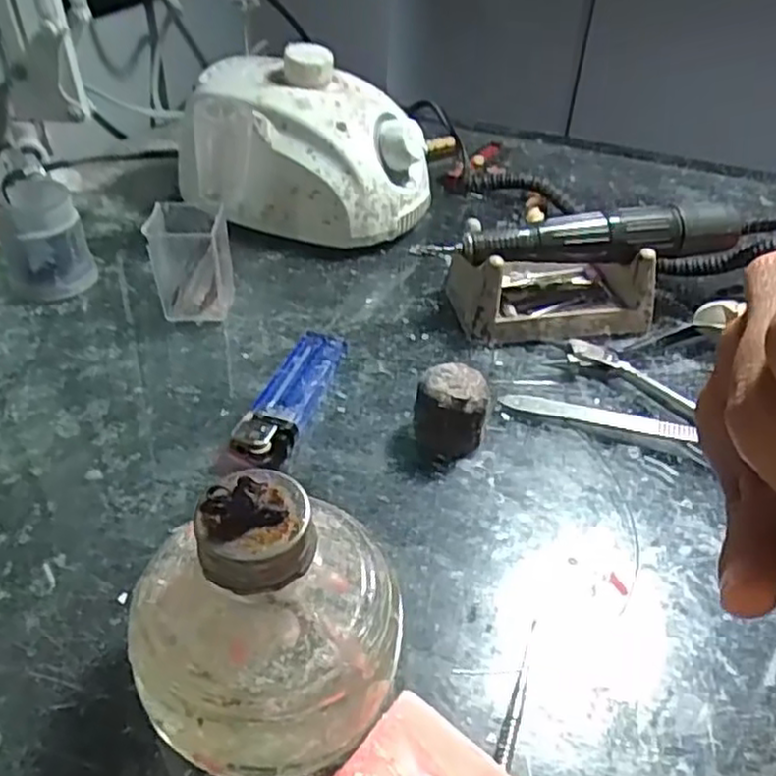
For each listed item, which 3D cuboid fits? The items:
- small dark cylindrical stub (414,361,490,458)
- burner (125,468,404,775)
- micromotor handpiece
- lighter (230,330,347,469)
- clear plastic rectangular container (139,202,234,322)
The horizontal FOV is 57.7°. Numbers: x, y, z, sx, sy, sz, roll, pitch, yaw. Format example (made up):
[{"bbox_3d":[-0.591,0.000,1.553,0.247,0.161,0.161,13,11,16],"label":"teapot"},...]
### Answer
[{"bbox_3d":[0.027,0.010,0.298,0.029,0.032,0.024,11,40,9],"label":"small dark cylindrical stub"},{"bbox_3d":[-0.032,0.063,0.194,0.073,0.078,0.071,-8,41,-13],"label":"burner"},{"bbox_3d":[0.102,-0.079,0.361,0.171,0.022,0.020,-5,41,-9],"label":"micromotor handpiece"},{"bbox_3d":[-0.042,0.004,0.315,0.023,0.014,0.083,13,41,11],"label":"lighter"},{"bbox_3d":[-0.100,-0.065,0.362,0.038,0.053,0.035,-5,41,-10],"label":"clear plastic rectangular container"}]

